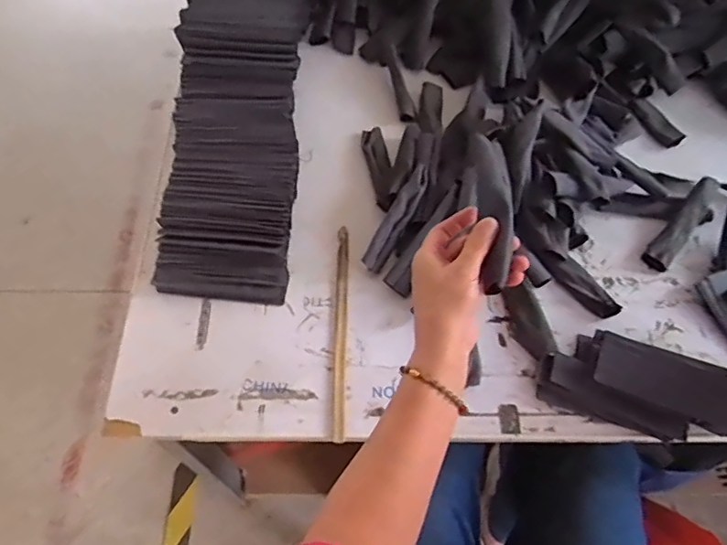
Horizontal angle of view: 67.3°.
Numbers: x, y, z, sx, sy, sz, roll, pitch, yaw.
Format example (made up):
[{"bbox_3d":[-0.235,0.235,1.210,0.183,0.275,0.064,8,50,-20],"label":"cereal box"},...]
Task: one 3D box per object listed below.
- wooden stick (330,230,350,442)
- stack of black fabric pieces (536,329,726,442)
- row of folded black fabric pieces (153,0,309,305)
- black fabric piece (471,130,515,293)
[{"bbox_3d":[-0.028,0.062,0.643,0.018,0.012,0.261,2,61,-2],"label":"wooden stick"},{"bbox_3d":[0.308,0.117,0.600,0.209,0.046,0.109,18,62,7],"label":"stack of black fabric pieces"},{"bbox_3d":[-0.170,-0.292,0.774,0.168,0.101,0.689,1,61,-2],"label":"row of folded black fabric pieces"},{"bbox_3d":[0.121,-0.063,0.503,0.033,0.032,0.146,-2,76,-4],"label":"black fabric piece"}]

